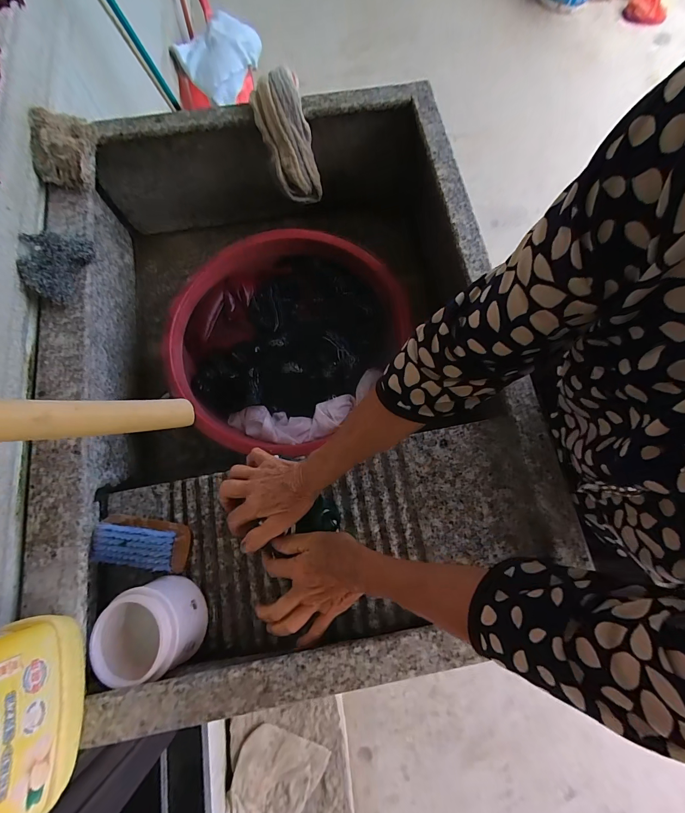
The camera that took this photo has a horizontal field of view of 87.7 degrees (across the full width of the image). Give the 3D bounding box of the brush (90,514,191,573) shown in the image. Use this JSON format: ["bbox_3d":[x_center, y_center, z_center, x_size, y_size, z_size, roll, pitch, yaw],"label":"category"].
[{"bbox_3d":[-0.256,0.173,0.453,0.119,0.031,0.056,7,74,1],"label":"brush"}]

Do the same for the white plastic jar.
[{"bbox_3d":[-0.215,0.248,0.401,0.103,0.063,0.094,-19,75,-6],"label":"white plastic jar"}]

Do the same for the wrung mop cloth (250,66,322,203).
[{"bbox_3d":[-0.084,-0.418,0.576,0.075,0.185,0.063,-40,56,-11],"label":"wrung mop cloth"}]

